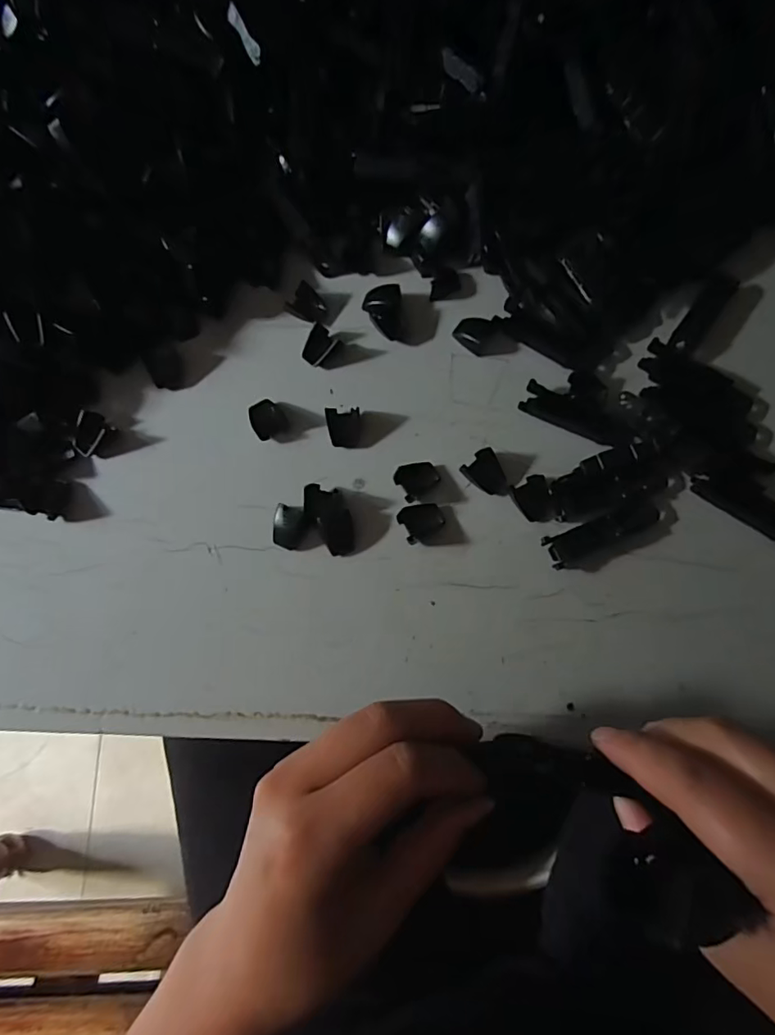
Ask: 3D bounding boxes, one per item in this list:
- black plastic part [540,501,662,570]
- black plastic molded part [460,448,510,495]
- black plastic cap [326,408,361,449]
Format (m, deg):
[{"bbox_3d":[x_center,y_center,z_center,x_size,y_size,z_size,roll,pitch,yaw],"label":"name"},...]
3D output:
[{"bbox_3d":[0.115,0.007,0.282,0.063,0.008,0.016,-24,77,-4],"label":"black plastic part"},{"bbox_3d":[0.056,-0.024,0.292,0.018,0.010,0.027,-42,79,-8],"label":"black plastic molded part"},{"bbox_3d":[-0.025,-0.052,0.301,0.018,0.009,0.023,-2,77,1],"label":"black plastic cap"}]

